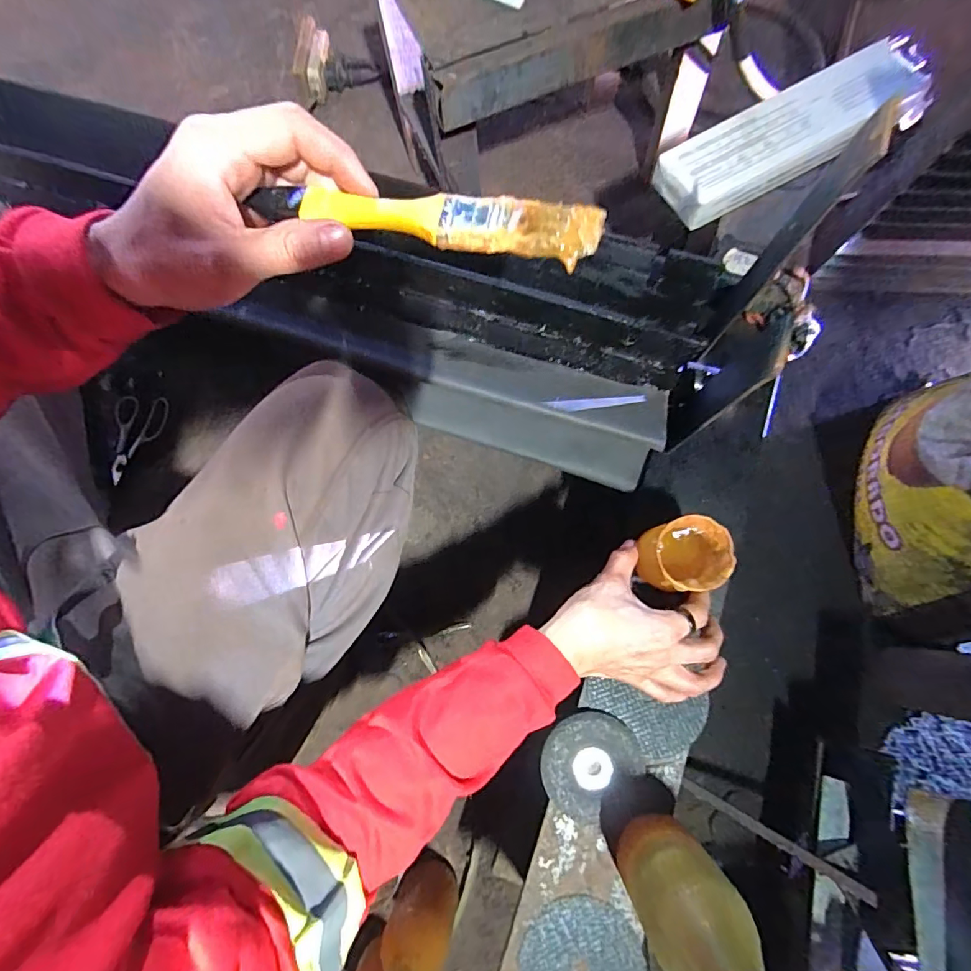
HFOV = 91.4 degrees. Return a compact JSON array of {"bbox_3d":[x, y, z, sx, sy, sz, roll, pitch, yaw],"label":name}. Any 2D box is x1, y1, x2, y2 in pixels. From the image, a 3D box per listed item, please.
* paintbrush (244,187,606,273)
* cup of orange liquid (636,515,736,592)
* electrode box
[{"bbox_3d":[-0.031,-0.127,0.224,0.168,0.010,0.023,11,77,10],"label":"paintbrush"},{"bbox_3d":[0.163,0.059,0.393,0.060,0.050,0.055,0,76,2],"label":"cup of orange liquid"},{"bbox_3d":[0.347,-0.392,0.526,0.320,0.041,0.090,-28,77,-5],"label":"electrode box"}]

